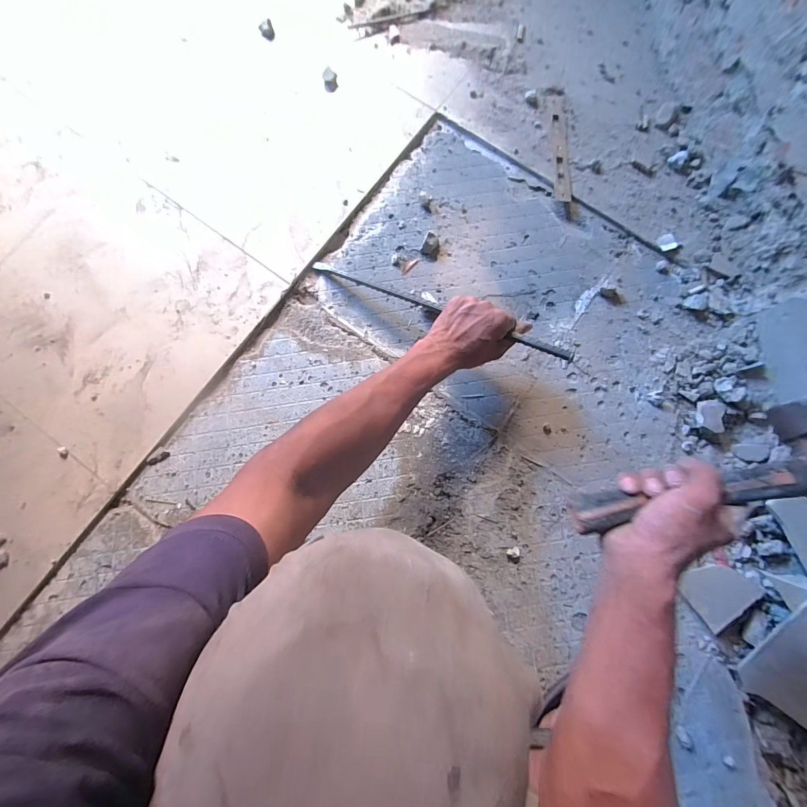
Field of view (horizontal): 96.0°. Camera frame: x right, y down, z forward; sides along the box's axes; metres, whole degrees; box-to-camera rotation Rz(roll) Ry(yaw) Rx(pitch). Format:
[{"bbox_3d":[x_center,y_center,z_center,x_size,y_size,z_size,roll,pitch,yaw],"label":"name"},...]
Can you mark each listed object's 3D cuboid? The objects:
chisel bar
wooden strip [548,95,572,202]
[{"bbox_3d":[0.034,-0.138,0.514,0.408,0.018,0.013,26,81,21],"label":"chisel bar"},{"bbox_3d":[0.263,-0.430,0.606,0.028,0.008,0.198,0,81,-1],"label":"wooden strip"}]

